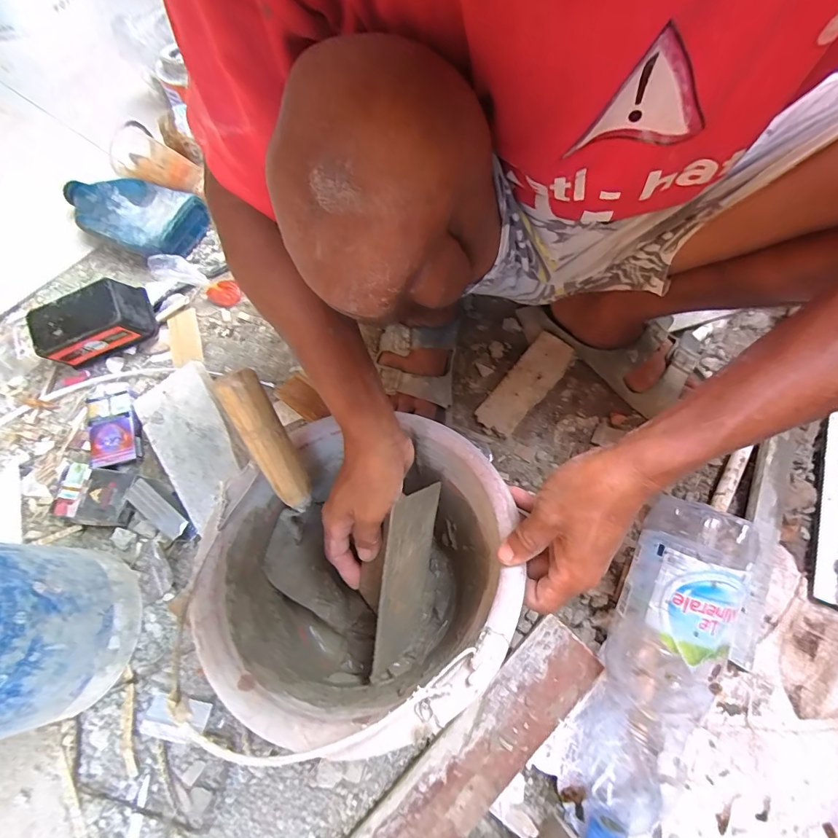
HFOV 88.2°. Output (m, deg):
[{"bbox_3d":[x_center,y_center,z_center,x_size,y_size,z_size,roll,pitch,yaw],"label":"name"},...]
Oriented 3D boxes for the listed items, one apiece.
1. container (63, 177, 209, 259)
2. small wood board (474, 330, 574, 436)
[{"bbox_3d":[-0.469,-0.331,0.706,0.217,0.057,0.131,21,68,9],"label":"container"},{"bbox_3d":[0.143,-0.047,0.574,0.057,0.009,0.158,36,76,15],"label":"small wood board"}]

